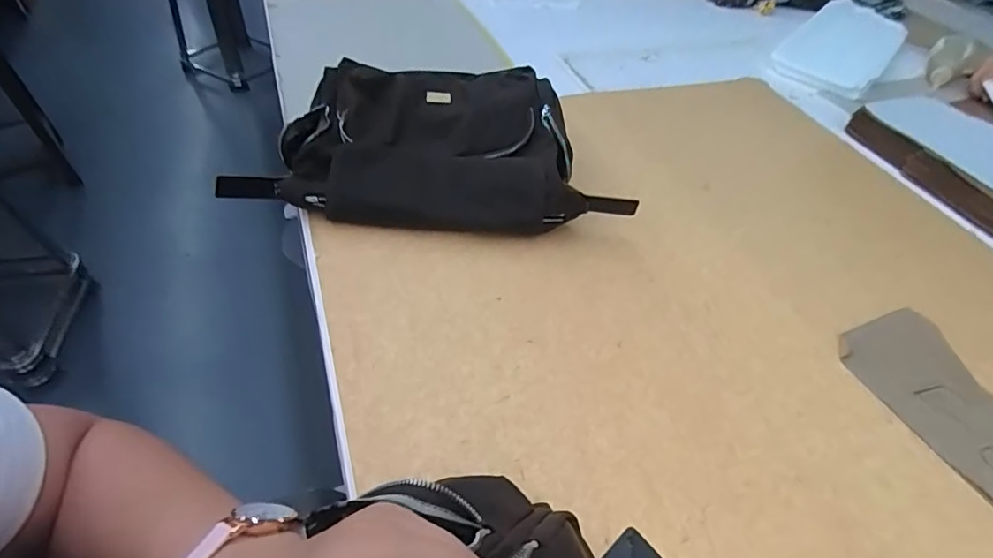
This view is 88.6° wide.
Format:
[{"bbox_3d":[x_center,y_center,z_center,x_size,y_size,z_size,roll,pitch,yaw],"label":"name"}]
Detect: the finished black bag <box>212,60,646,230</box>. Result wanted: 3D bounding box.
[{"bbox_3d":[-0.062,-0.146,0.582,0.406,0.105,0.197,4,46,-3],"label":"finished black bag"}]

